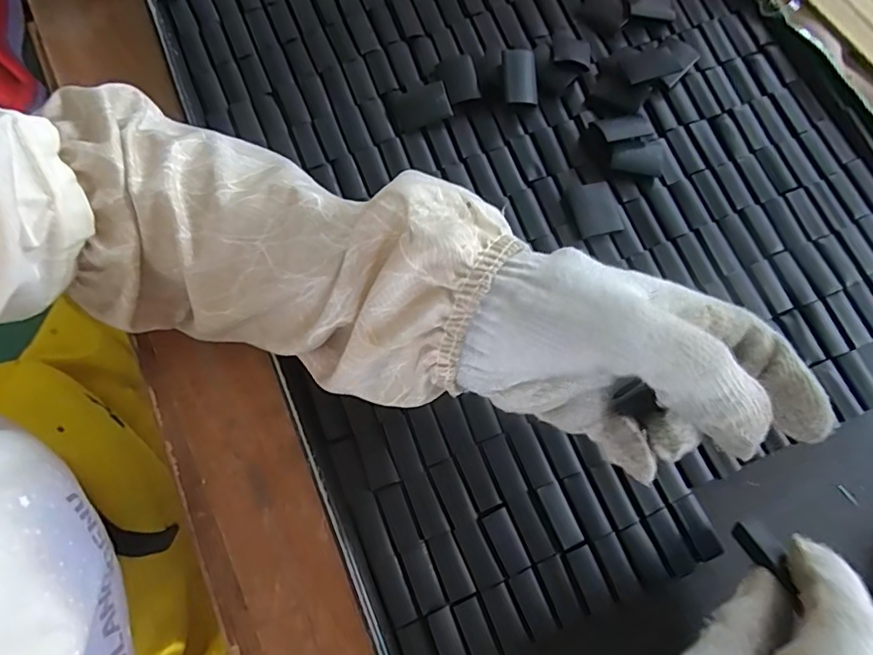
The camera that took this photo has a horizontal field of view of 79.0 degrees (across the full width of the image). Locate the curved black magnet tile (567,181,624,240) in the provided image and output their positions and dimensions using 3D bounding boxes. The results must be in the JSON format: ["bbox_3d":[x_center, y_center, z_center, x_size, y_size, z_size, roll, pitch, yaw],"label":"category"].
[{"bbox_3d":[0.093,-0.069,0.312,0.025,0.005,0.031,-14,77,-3],"label":"curved black magnet tile"}]

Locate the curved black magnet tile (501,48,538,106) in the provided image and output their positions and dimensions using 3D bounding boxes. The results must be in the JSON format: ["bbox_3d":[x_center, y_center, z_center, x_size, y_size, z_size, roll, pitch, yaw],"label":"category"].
[{"bbox_3d":[0.051,-0.151,0.324,0.021,0.017,0.030,-5,77,-1],"label":"curved black magnet tile"}]

